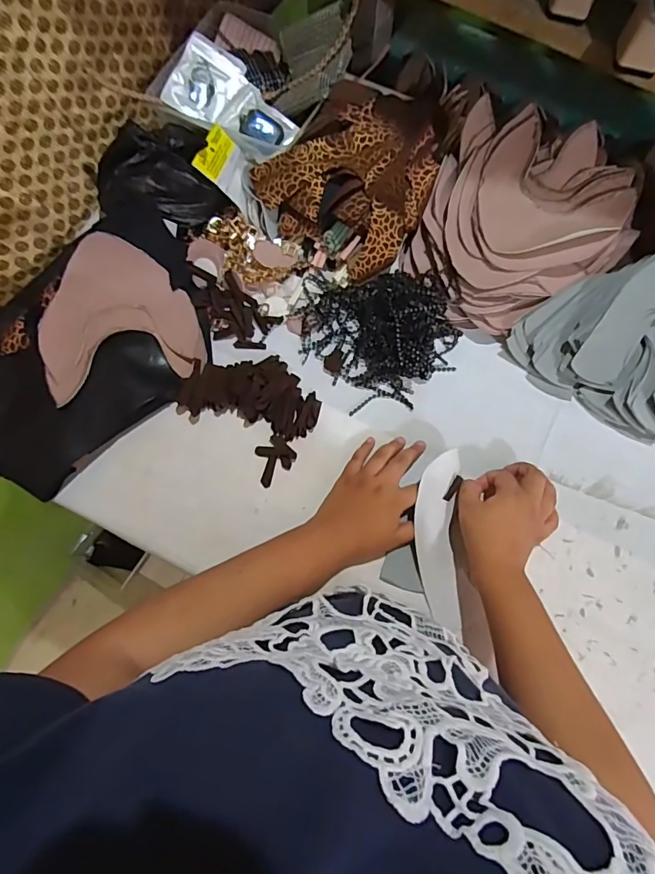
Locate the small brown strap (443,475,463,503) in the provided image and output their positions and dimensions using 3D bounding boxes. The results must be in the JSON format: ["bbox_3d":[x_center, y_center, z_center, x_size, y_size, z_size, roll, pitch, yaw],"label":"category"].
[{"bbox_3d":[0.127,0.052,0.472,0.009,0.005,0.028,30,88,7],"label":"small brown strap"}]

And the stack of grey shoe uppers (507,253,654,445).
[{"bbox_3d":[0.355,-0.103,0.513,0.223,0.058,0.205,-34,78,-10],"label":"stack of grey shoe uppers"}]

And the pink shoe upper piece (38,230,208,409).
[{"bbox_3d":[-0.233,-0.135,0.515,0.164,0.032,0.178,-15,75,-6],"label":"pink shoe upper piece"}]

